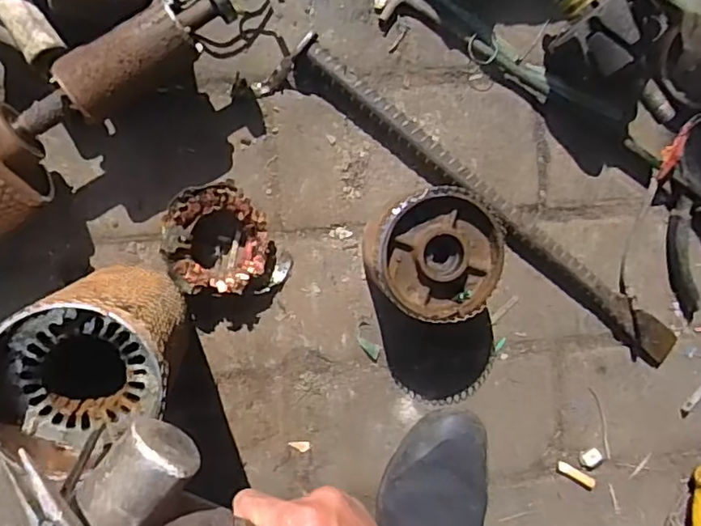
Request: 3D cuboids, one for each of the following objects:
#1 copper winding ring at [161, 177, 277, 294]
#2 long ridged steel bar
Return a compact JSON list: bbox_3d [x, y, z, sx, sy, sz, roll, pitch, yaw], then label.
[{"bbox_3d":[-0.108,-0.020,0.481,0.080,0.046,0.087,-1,97,-7],"label":"copper winding ring"},{"bbox_3d":[0.132,-0.039,0.523,0.435,0.026,0.033,36,92,-10],"label":"long ridged steel bar"}]

